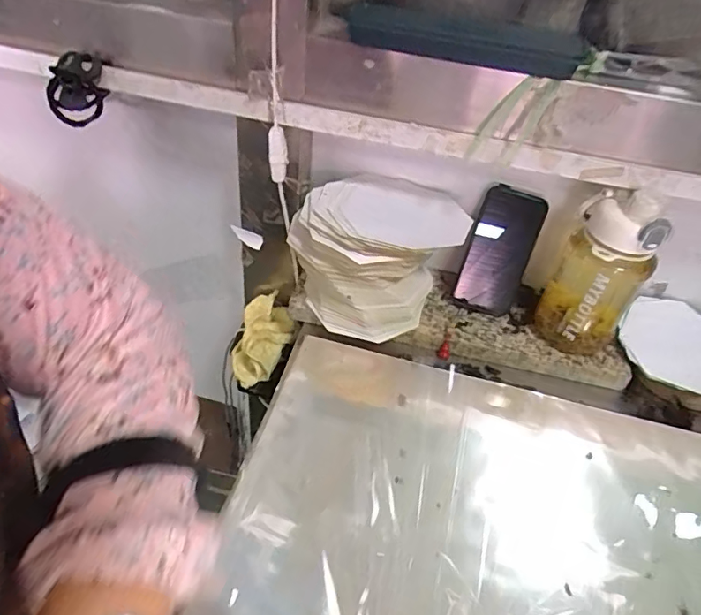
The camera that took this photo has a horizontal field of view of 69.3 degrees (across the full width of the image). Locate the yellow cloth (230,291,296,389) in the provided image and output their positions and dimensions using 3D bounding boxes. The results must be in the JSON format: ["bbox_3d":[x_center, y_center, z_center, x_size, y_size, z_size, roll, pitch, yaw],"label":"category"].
[{"bbox_3d":[-0.115,0.038,0.674,0.074,0.057,0.124,4,42,-4],"label":"yellow cloth"}]

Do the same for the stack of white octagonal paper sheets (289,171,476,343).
[{"bbox_3d":[0.031,-0.064,0.598,0.165,0.123,0.166,36,49,28],"label":"stack of white octagonal paper sheets"}]

